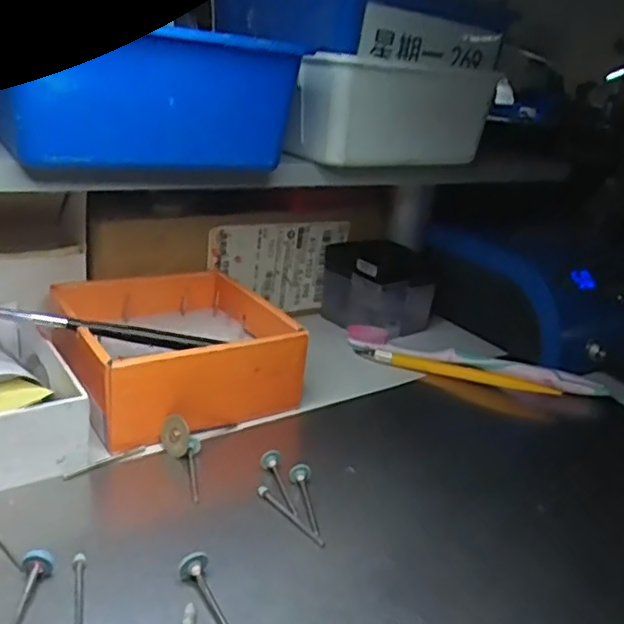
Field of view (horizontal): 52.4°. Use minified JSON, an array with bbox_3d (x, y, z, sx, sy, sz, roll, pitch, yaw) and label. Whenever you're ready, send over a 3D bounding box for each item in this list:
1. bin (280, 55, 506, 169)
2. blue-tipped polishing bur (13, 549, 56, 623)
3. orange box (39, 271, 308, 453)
[{"bbox_3d":[0.055,-0.131,0.421,0.137,0.060,0.055,-12,27,-38],"label":"bin"},{"bbox_3d":[-0.100,0.102,0.223,0.010,0.010,0.044,2,23,-11],"label":"blue-tipped polishing bur"},{"bbox_3d":[-0.089,0.019,0.385,0.130,0.045,0.131,-10,28,-35],"label":"orange box"}]

